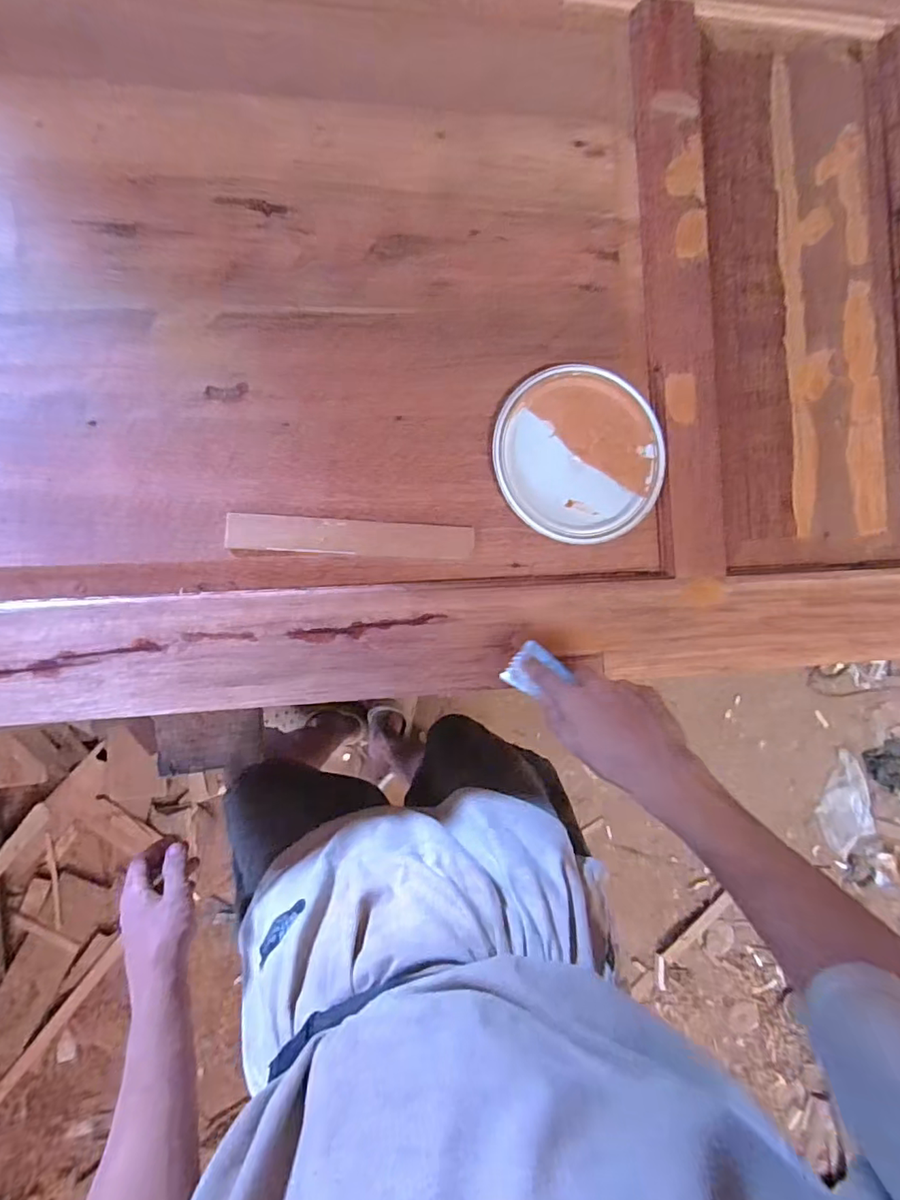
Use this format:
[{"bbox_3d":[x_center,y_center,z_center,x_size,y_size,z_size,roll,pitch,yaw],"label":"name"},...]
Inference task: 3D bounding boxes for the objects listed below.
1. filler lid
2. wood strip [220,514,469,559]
[{"bbox_3d":[0.132,-0.147,0.549,0.170,0.009,0.174,0,87,-8],"label":"filler lid"},{"bbox_3d":[-0.092,-0.060,0.516,0.229,0.006,0.034,3,87,-8],"label":"wood strip"}]

